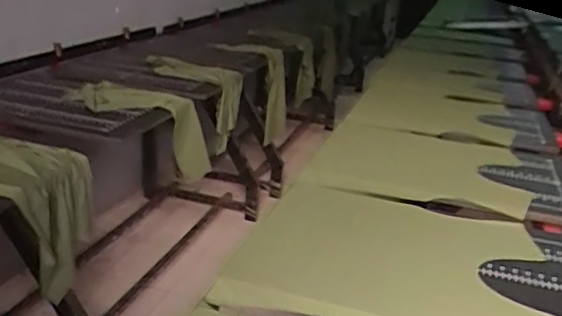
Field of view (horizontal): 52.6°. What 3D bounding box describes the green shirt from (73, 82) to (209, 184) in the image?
[{"bbox_3d":[-0.375,-0.114,1.659,0.423,0.176,0.193,30,19,-9],"label":"green shirt"}]

